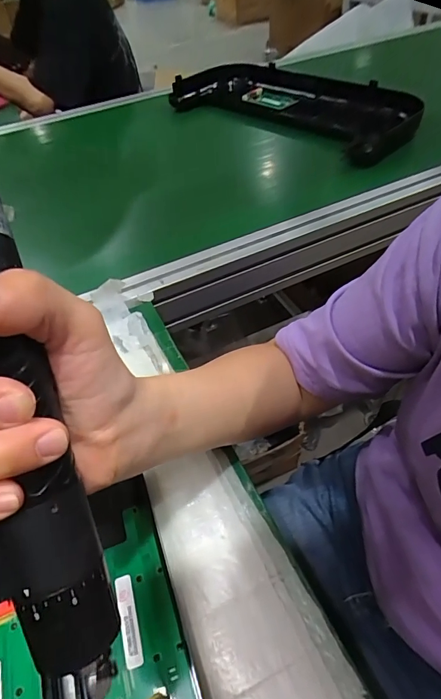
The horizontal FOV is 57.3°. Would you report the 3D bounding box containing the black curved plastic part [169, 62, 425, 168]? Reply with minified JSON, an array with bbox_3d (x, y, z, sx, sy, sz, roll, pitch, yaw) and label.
[{"bbox_3d":[0.146,-0.465,0.766,0.472,0.071,0.233,32,56,27],"label":"black curved plastic part"}]

